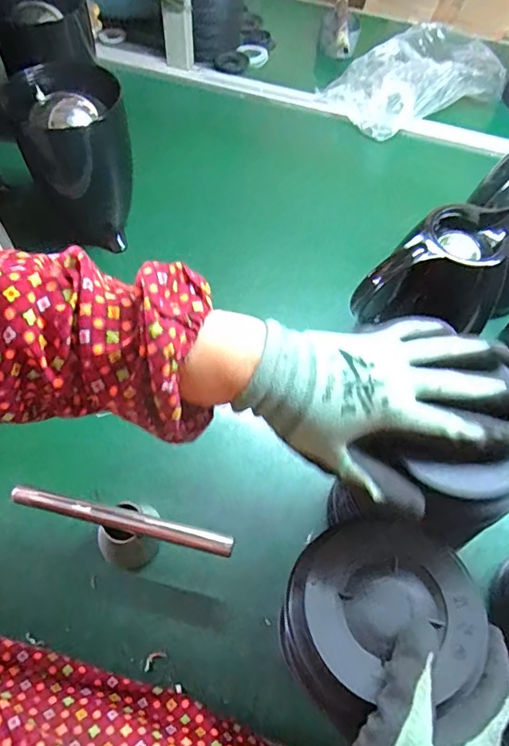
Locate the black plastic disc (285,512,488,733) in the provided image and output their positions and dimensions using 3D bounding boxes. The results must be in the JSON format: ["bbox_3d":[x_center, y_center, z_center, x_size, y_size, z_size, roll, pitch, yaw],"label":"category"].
[{"bbox_3d":[0.080,0.148,0.322,0.123,0.016,0.110,-7,60,-8],"label":"black plastic disc"}]

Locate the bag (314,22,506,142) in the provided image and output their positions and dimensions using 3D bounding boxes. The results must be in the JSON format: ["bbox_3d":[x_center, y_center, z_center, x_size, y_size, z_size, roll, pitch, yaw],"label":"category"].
[{"bbox_3d":[0.264,-0.516,0.872,0.285,0.071,0.207,-27,65,-18],"label":"bag"}]

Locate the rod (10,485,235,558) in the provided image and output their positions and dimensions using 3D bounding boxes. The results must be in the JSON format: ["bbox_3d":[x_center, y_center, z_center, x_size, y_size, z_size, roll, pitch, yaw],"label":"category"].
[{"bbox_3d":[-0.117,0.130,0.449,0.200,0.011,0.018,13,60,4],"label":"rod"}]

